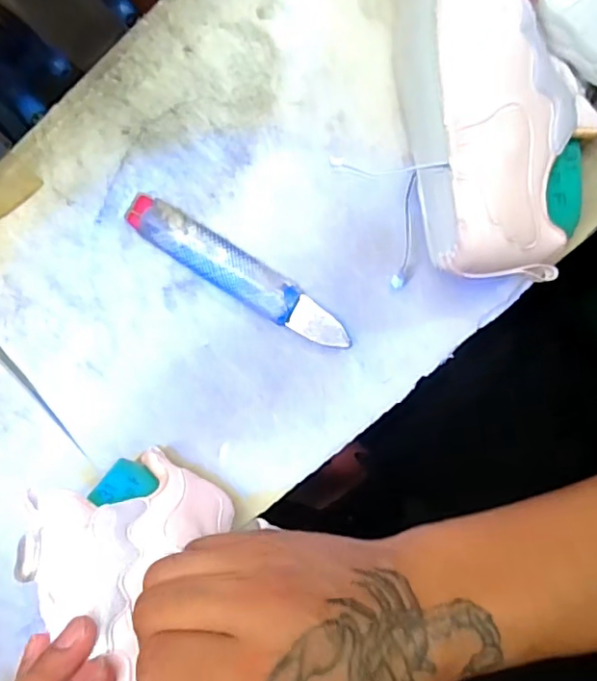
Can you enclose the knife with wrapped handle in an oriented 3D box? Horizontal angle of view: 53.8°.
[{"bbox_3d":[-0.039,-0.044,0.379,0.162,0.017,0.026,33,97,2],"label":"knife with wrapped handle"}]

